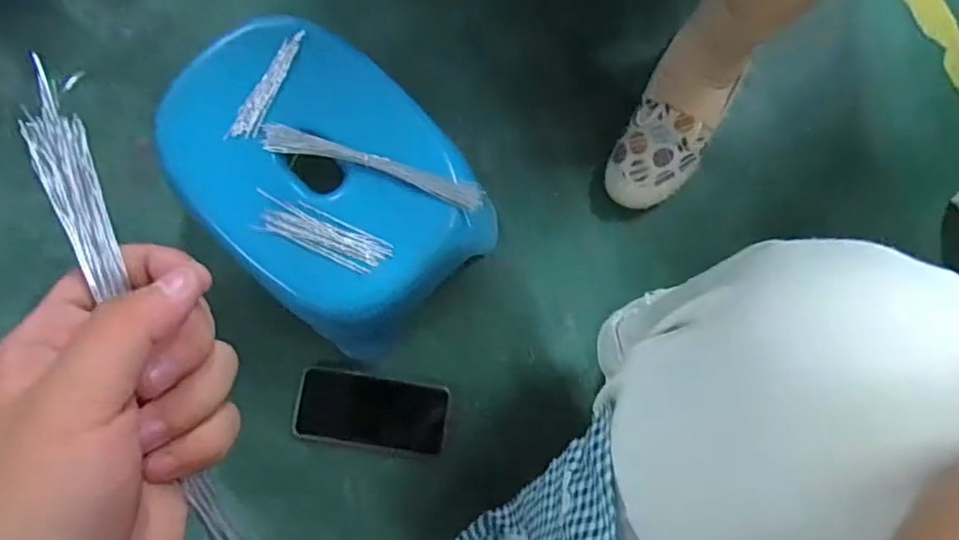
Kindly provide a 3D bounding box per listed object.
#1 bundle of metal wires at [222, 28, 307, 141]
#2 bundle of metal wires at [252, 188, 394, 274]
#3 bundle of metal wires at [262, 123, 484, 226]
[{"bbox_3d":[-0.180,-0.156,0.506,0.021,0.005,0.105,25,83,-1],"label":"bundle of metal wires"},{"bbox_3d":[-0.130,-0.030,0.496,0.113,0.004,0.034,24,83,-1],"label":"bundle of metal wires"},{"bbox_3d":[-0.089,-0.088,0.499,0.190,0.013,0.032,20,84,0],"label":"bundle of metal wires"}]

